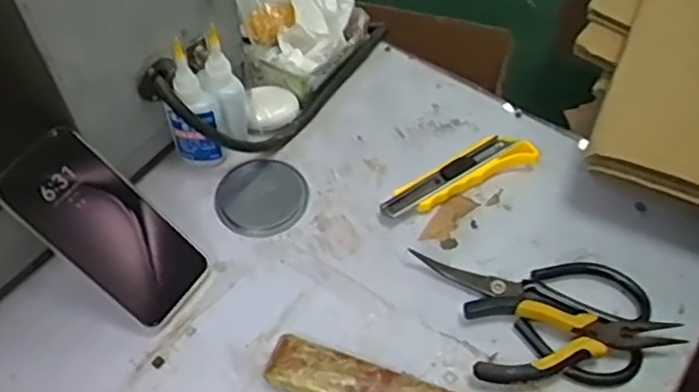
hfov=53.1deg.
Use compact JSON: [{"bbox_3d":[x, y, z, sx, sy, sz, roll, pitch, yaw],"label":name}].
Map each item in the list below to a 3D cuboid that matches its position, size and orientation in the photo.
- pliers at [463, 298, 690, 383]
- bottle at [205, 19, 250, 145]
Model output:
[{"bbox_3d":[0.168,0.104,0.532,0.150,0.020,0.066,-3,54,-3],"label":"pliers"},{"bbox_3d":[-0.107,-0.092,0.615,0.029,0.119,0.027,-7,55,-5],"label":"bottle"}]

